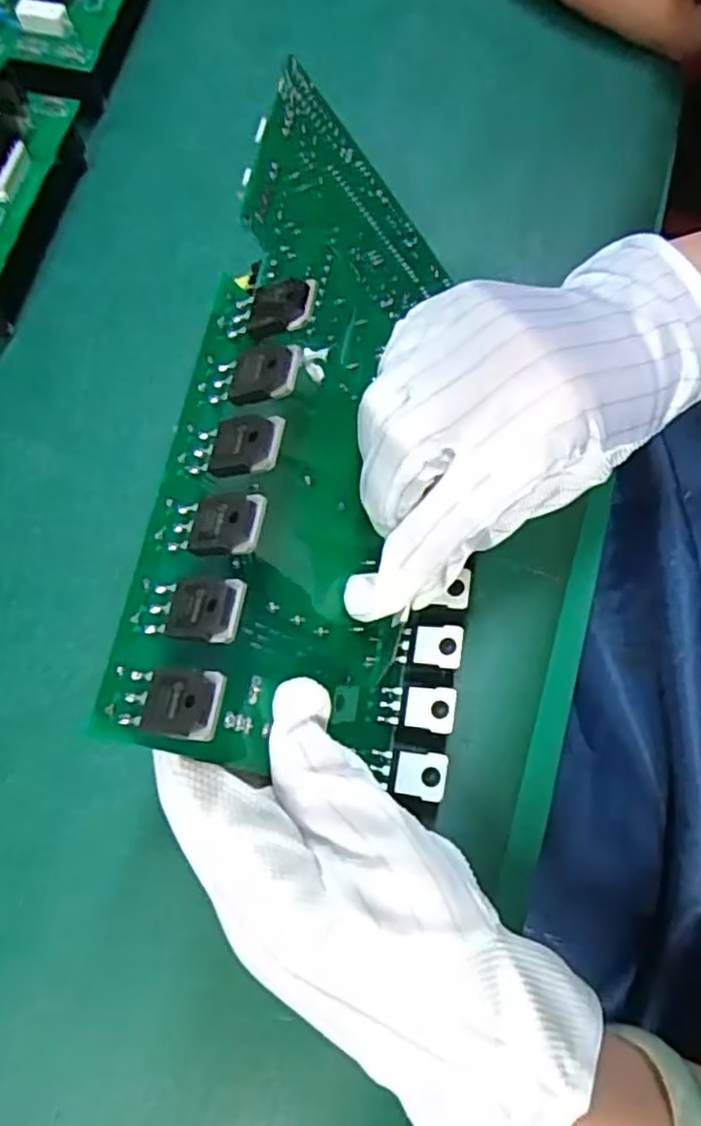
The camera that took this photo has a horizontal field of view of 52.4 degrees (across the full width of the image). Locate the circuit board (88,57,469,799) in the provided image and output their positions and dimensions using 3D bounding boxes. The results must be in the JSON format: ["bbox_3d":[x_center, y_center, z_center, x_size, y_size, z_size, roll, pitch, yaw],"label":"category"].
[{"bbox_3d":[-0.003,-0.043,0.246,0.041,0.117,0.219,-7,64,33],"label":"circuit board"}]

